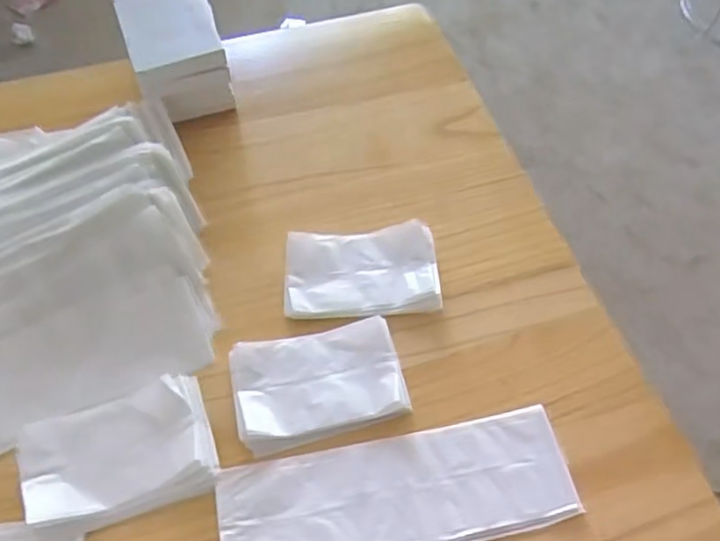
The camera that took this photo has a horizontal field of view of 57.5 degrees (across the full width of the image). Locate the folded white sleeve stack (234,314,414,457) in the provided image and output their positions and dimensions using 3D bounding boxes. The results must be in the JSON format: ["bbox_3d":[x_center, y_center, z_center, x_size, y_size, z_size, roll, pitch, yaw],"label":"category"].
[{"bbox_3d":[-0.033,0.087,0.512,0.128,0.016,0.085,-11,57,-7],"label":"folded white sleeve stack"}]

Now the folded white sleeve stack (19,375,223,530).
[{"bbox_3d":[-0.176,0.133,0.480,0.130,0.017,0.088,-17,58,-10],"label":"folded white sleeve stack"}]

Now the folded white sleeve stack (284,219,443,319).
[{"bbox_3d":[0.002,0.001,0.568,0.129,0.019,0.081,-5,57,-3],"label":"folded white sleeve stack"}]

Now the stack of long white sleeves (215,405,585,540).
[{"bbox_3d":[0.027,0.162,0.471,0.248,0.009,0.086,-10,57,-6],"label":"stack of long white sleeves"}]

